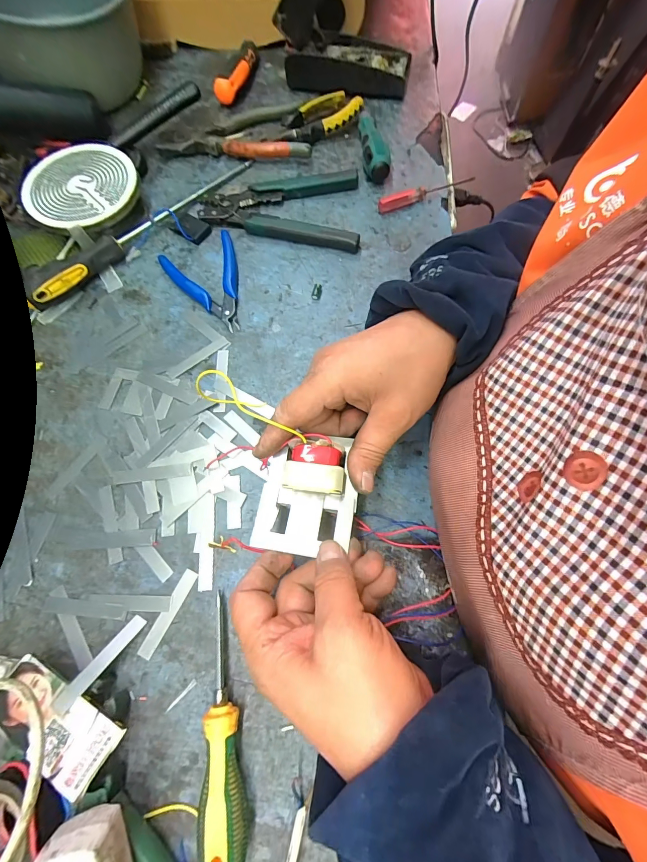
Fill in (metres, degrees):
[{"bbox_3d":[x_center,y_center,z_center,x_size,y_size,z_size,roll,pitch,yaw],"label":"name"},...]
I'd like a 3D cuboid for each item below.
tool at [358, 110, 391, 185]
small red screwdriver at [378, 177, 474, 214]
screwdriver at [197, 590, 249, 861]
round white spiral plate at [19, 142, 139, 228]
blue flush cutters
[{"bbox_3d":[0.060,-0.347,0.435,0.030,0.030,0.111,-2,70,0],"label":"tool"},{"bbox_3d":[0.121,-0.276,0.415,0.123,0.018,0.011,-23,71,-7],"label":"small red screwdriver"},{"bbox_3d":[-0.064,0.196,0.241,0.030,0.030,0.149,-2,70,0],"label":"screwdriver"},{"bbox_3d":[-0.265,-0.268,0.392,0.115,0.008,0.117,-40,74,-12],"label":"round white spiral plate"},{"bbox_3d":[-0.113,-0.155,0.378,0.078,0.014,0.117,-29,72,-9],"label":"blue flush cutters"}]

